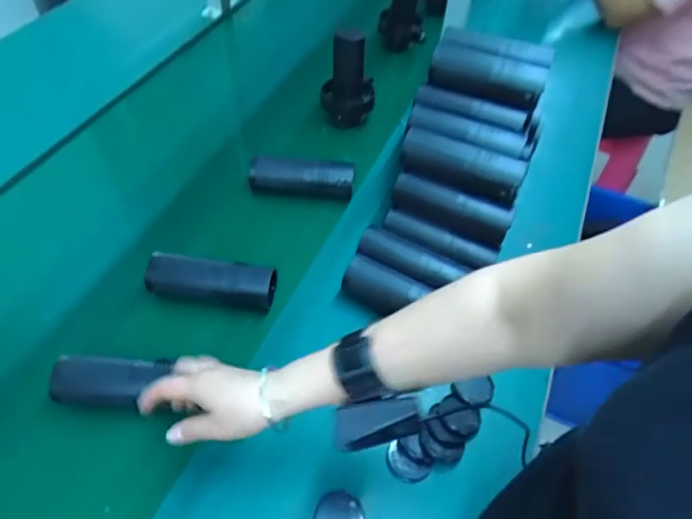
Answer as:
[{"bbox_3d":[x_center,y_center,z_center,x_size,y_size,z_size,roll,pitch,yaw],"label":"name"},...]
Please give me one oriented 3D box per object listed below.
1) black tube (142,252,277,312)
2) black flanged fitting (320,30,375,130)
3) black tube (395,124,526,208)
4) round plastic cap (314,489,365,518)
[{"bbox_3d":[-0.176,0.027,0.656,0.165,0.042,0.048,8,52,3],"label":"black tube"},{"bbox_3d":[0.005,-0.330,0.884,0.090,0.173,0.094,2,52,-2],"label":"black flanged fitting"},{"bbox_3d":[0.151,-0.122,0.671,0.161,0.052,0.051,20,53,12],"label":"black tube"},{"bbox_3d":[-0.007,0.266,0.519,0.050,0.014,0.053,13,52,6],"label":"round plastic cap"}]

